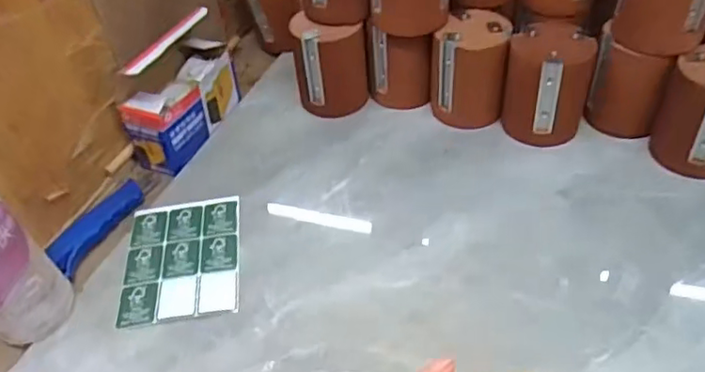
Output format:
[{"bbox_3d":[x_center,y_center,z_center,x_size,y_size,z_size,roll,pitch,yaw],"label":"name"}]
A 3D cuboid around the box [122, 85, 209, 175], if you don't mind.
[{"bbox_3d":[-0.195,-0.069,0.636,0.057,0.075,0.079,19,50,24],"label":"box"}]

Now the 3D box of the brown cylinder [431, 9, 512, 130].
[{"bbox_3d":[0.123,-0.124,0.635,0.077,0.099,0.077,3,46,10],"label":"brown cylinder"}]

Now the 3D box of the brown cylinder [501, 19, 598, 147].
[{"bbox_3d":[0.197,-0.105,0.605,0.081,0.098,0.081,11,47,17],"label":"brown cylinder"}]

